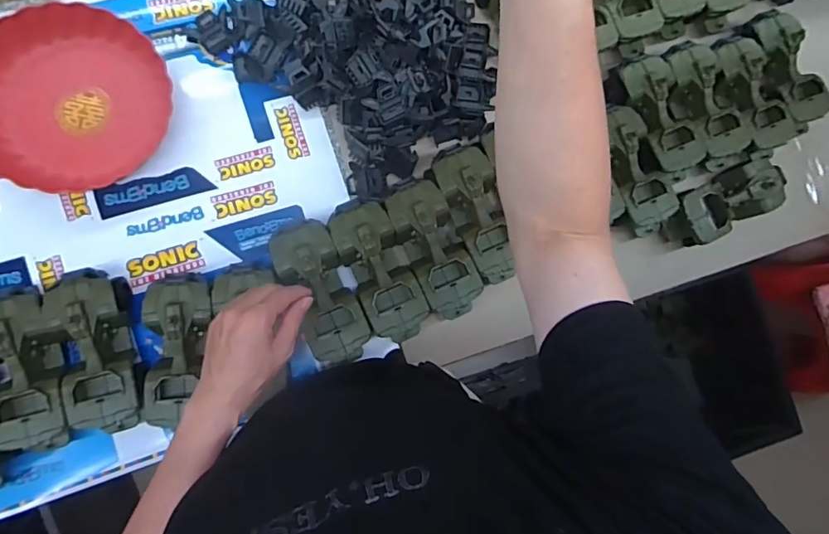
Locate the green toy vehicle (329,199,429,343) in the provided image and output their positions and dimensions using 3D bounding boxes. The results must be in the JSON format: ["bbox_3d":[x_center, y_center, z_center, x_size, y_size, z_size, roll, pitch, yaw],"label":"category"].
[{"bbox_3d":[-0.045,0.003,0.667,0.096,0.077,0.189,-25,89,-10],"label":"green toy vehicle"}]

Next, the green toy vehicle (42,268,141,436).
[{"bbox_3d":[-0.389,0.104,0.604,0.083,0.078,0.197,-15,87,-9],"label":"green toy vehicle"}]

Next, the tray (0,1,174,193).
[{"bbox_3d":[-0.446,-0.219,0.641,0.227,0.045,0.226,1,85,-8],"label":"tray"}]

